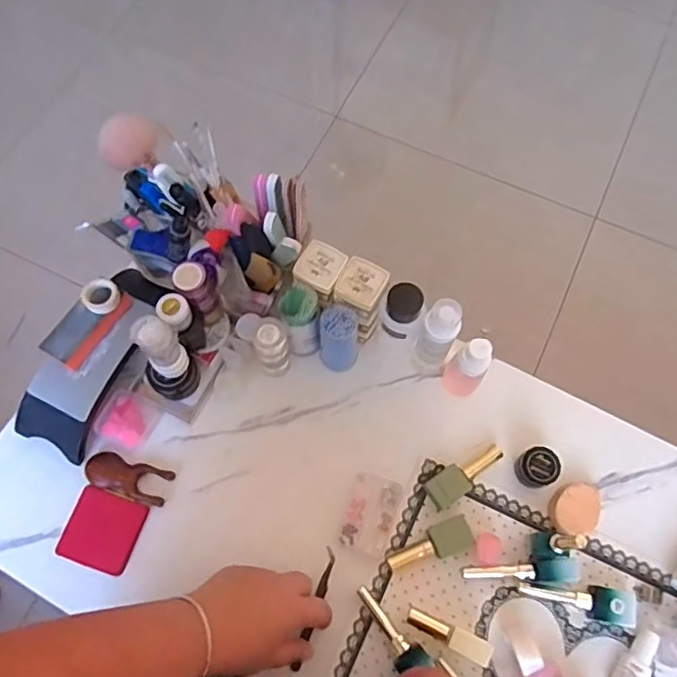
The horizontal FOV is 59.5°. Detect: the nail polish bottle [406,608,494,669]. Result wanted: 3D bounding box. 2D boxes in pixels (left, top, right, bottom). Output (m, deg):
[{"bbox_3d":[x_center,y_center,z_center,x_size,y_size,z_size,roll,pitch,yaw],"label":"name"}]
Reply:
[{"bbox_3d":[0.105,0.283,0.564,0.081,0.015,0.021,19,70,21],"label":"nail polish bottle"}]

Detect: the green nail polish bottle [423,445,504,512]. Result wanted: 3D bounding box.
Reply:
[{"bbox_3d":[0.132,0.143,0.620,0.089,0.017,0.030,-31,72,-11],"label":"green nail polish bottle"}]

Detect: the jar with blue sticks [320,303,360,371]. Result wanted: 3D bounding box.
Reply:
[{"bbox_3d":[0.001,0.002,0.632,0.040,0.098,0.037,0,69,0],"label":"jar with blue sticks"}]

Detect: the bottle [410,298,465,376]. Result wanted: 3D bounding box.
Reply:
[{"bbox_3d":[0.100,0.003,0.607,0.035,0.145,0.030,23,71,9],"label":"bottle"}]

